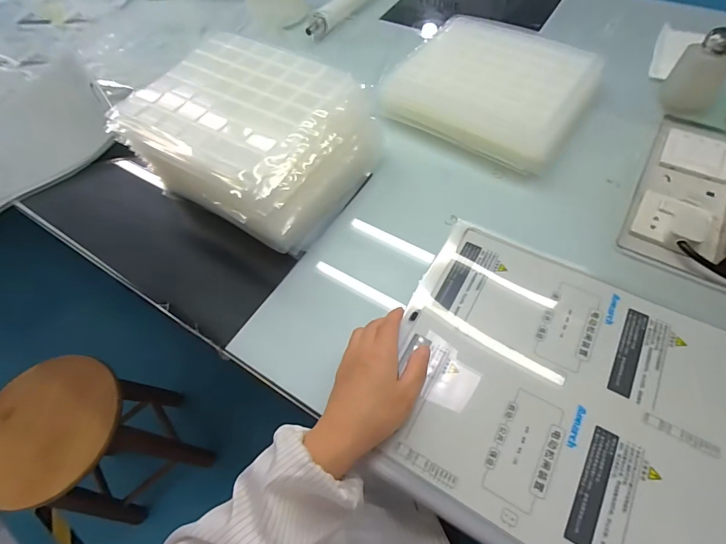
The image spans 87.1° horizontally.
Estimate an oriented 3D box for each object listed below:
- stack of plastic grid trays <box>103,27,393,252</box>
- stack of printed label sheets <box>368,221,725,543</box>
[{"bbox_3d":[-0.163,-0.205,0.558,0.313,0.099,0.258,28,64,21],"label":"stack of plastic grid trays"},{"bbox_3d":[0.216,0.121,0.361,0.375,0.015,0.312,26,64,19],"label":"stack of printed label sheets"}]

